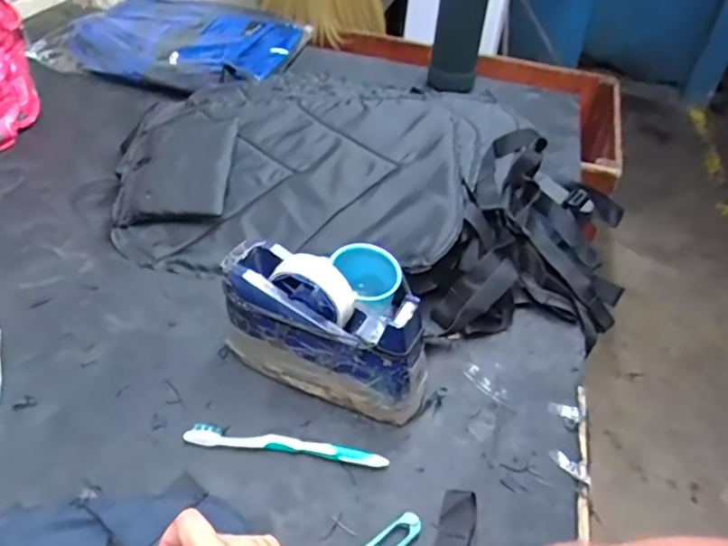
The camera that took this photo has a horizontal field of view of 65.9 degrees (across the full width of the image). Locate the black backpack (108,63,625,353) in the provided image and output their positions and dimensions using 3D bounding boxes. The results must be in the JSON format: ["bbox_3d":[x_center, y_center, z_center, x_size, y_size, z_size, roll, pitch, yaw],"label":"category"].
[{"bbox_3d":[0.014,-0.129,0.744,0.632,0.107,0.376,14,42,10],"label":"black backpack"}]

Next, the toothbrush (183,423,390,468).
[{"bbox_3d":[-0.069,0.153,0.502,0.178,0.013,0.019,7,41,2],"label":"toothbrush"}]

